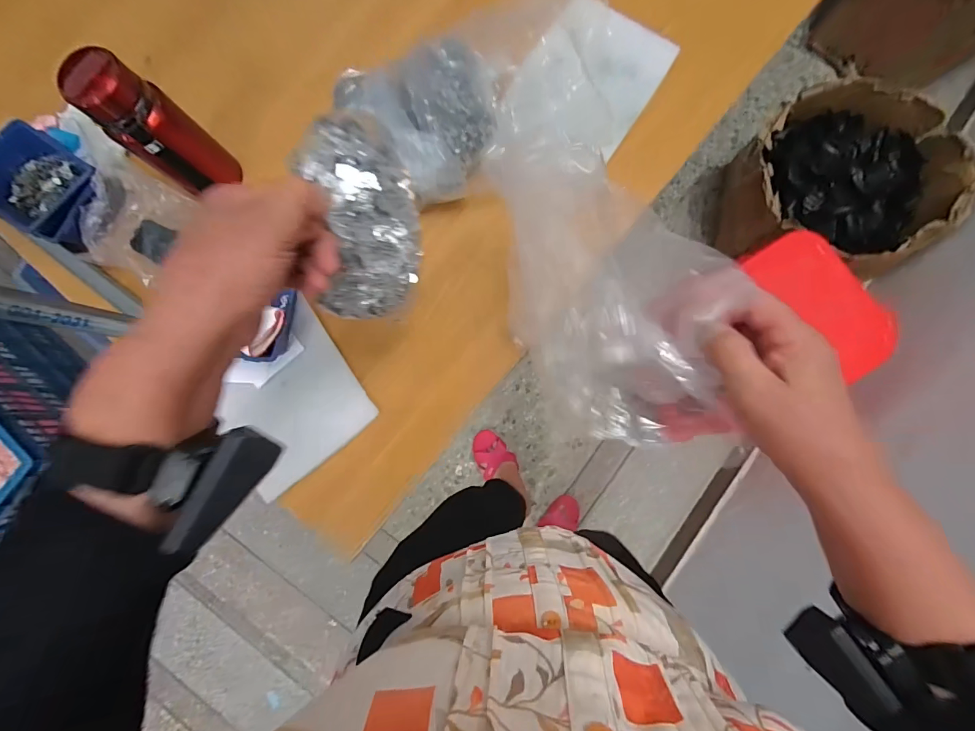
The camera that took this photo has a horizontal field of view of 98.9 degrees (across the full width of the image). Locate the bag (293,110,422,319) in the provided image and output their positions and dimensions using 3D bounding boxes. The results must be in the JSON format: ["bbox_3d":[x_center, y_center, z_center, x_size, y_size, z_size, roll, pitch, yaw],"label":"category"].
[{"bbox_3d":[-0.097,-0.103,0.307,0.080,0.055,0.139,-1,119,3],"label":"bag"}]

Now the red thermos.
[{"bbox_3d":[-0.420,-0.299,0.545,0.086,0.186,0.082,41,87,7],"label":"red thermos"}]

